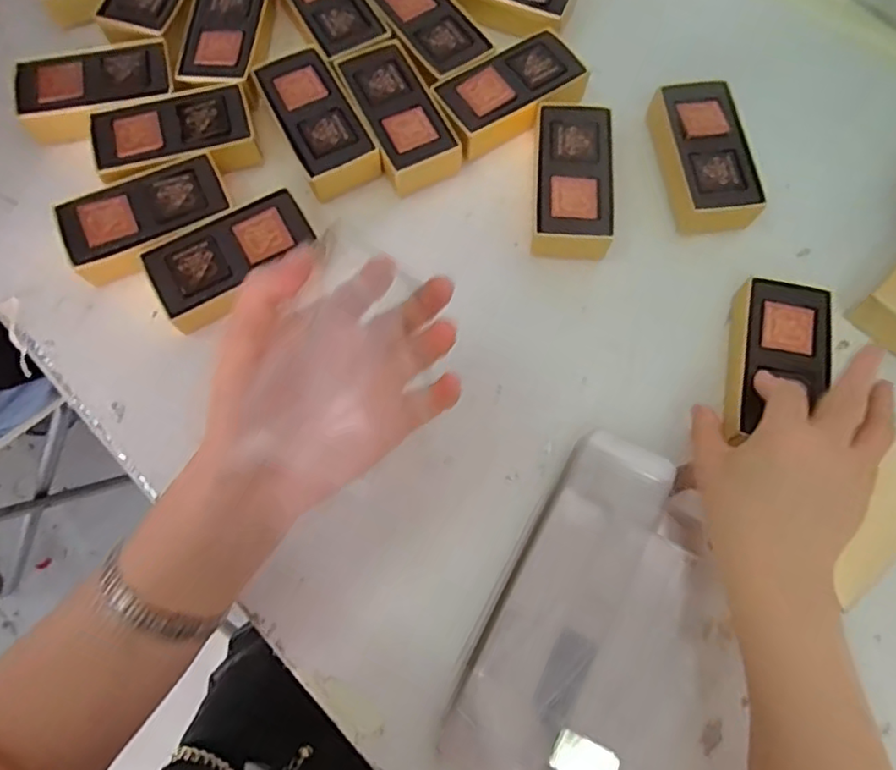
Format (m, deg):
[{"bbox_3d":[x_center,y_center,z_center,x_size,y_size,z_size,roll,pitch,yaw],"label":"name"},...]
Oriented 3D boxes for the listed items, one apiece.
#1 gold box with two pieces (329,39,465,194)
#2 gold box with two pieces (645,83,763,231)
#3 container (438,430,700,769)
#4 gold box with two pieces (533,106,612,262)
[{"bbox_3d":[-0.039,-0.207,0.464,0.058,0.026,0.118,-28,75,-9],"label":"gold box with two pieces"},{"bbox_3d":[0.193,-0.173,0.456,0.058,0.027,0.115,-7,73,-3],"label":"gold box with two pieces"},{"bbox_3d":[0.081,0.137,0.355,0.095,0.035,0.203,27,74,8],"label":"container"},{"bbox_3d":[0.093,-0.154,0.451,0.055,0.030,0.113,5,73,1],"label":"gold box with two pieces"}]

